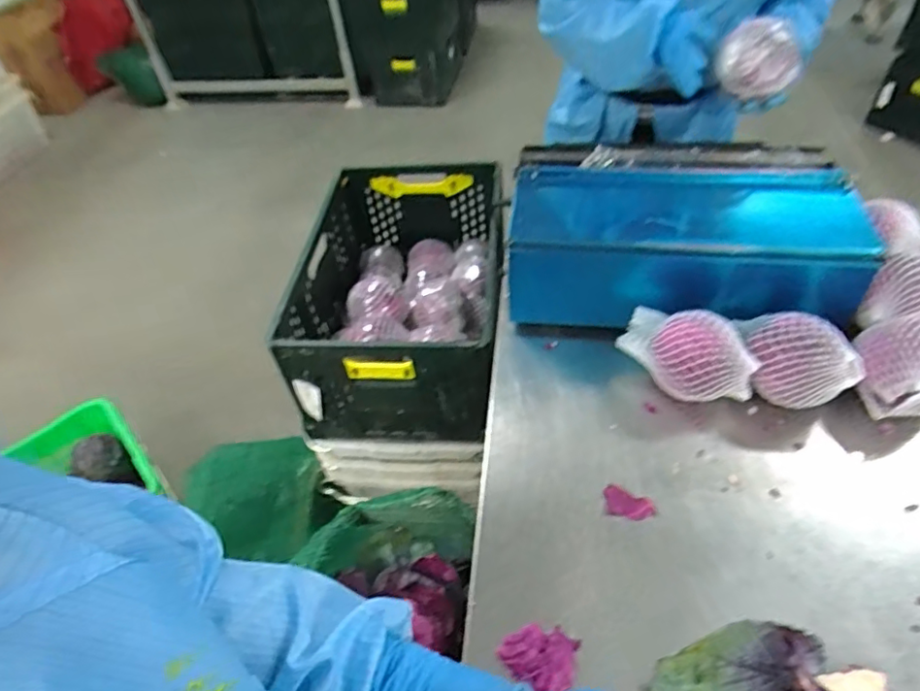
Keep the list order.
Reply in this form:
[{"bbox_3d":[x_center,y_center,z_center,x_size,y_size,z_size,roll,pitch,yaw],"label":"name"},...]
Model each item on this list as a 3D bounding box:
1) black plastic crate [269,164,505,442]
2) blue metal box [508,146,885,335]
[{"bbox_3d":[-0.108,-0.129,1.245,0.402,0.310,0.617,0,47,6],"label":"black plastic crate"},{"bbox_3d":[0.333,-0.165,0.925,0.494,0.177,0.275,1,48,8],"label":"blue metal box"}]

